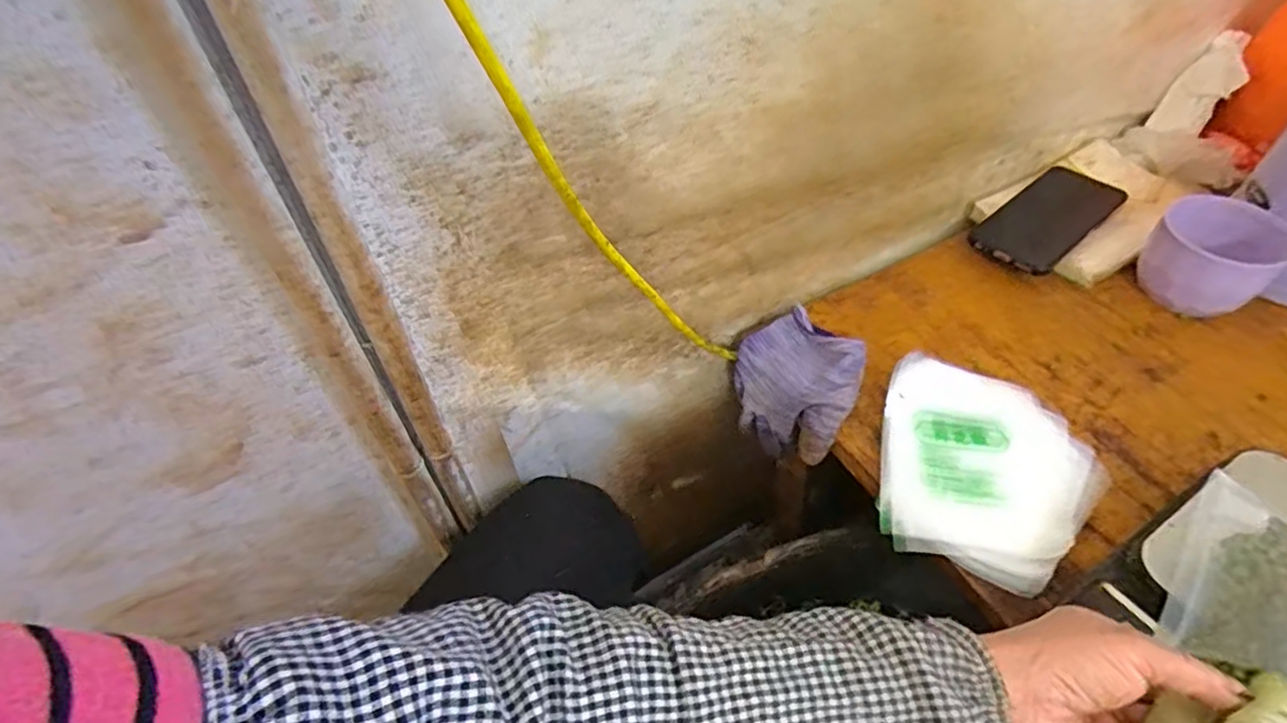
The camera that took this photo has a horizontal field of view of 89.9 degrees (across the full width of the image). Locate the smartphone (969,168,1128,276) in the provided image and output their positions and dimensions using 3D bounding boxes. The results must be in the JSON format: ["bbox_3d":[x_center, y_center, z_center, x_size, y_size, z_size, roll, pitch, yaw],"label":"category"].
[{"bbox_3d":[0.392,-0.140,0.620,0.167,0.016,0.075,-34,61,-23],"label":"smartphone"}]

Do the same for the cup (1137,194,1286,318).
[{"bbox_3d":[0.486,-0.087,0.556,0.086,0.075,0.083,-3,49,3],"label":"cup"}]

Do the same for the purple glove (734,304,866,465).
[{"bbox_3d":[0.127,0.024,0.544,0.106,0.075,0.097,-3,49,3],"label":"purple glove"}]

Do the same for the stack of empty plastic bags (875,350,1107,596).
[{"bbox_3d":[0.245,0.076,0.451,0.147,0.022,0.164,11,53,8],"label":"stack of empty plastic bags"}]

